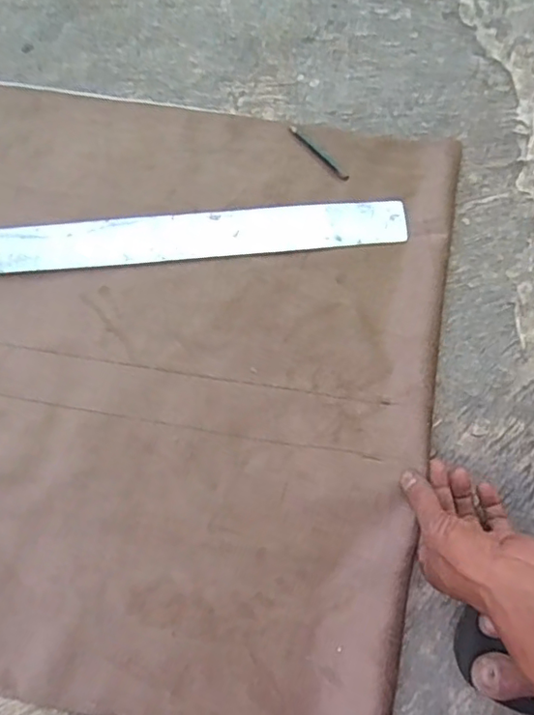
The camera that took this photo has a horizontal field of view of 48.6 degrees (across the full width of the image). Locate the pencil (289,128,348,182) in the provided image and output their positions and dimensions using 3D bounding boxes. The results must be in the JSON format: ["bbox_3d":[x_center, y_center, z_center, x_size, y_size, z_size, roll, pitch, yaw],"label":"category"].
[{"bbox_3d":[0.056,-0.220,0.641,0.011,0.004,0.086,-41,79,-10],"label":"pencil"}]

